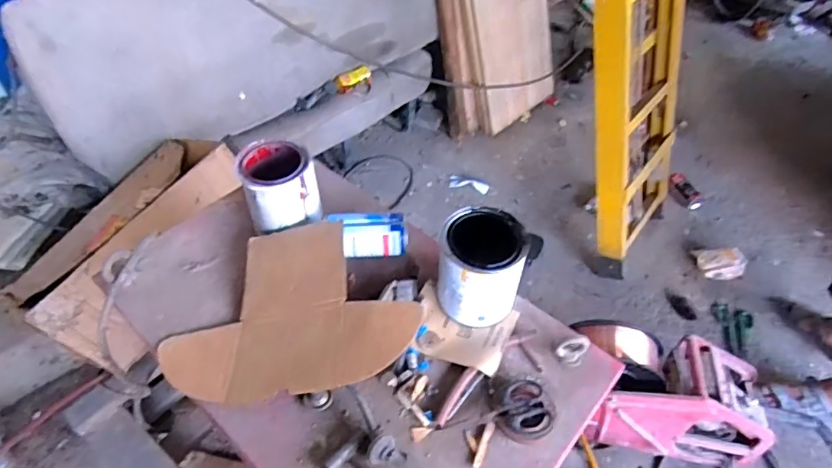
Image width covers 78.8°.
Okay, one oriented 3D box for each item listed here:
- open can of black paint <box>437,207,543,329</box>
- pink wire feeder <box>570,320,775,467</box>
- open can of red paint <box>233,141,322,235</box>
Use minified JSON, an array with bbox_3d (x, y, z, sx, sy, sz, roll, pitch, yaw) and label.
[{"bbox_3d":[0.084,0.050,0.686,0.098,0.138,0.101,1,48,-1],"label":"open can of black paint"},{"bbox_3d":[0.663,0.436,1.370,0.481,0.323,0.241,6,49,6],"label":"pink wire feeder"},{"bbox_3d":[-0.209,-0.076,0.782,0.106,0.094,0.111,-15,50,-15],"label":"open can of red paint"}]

